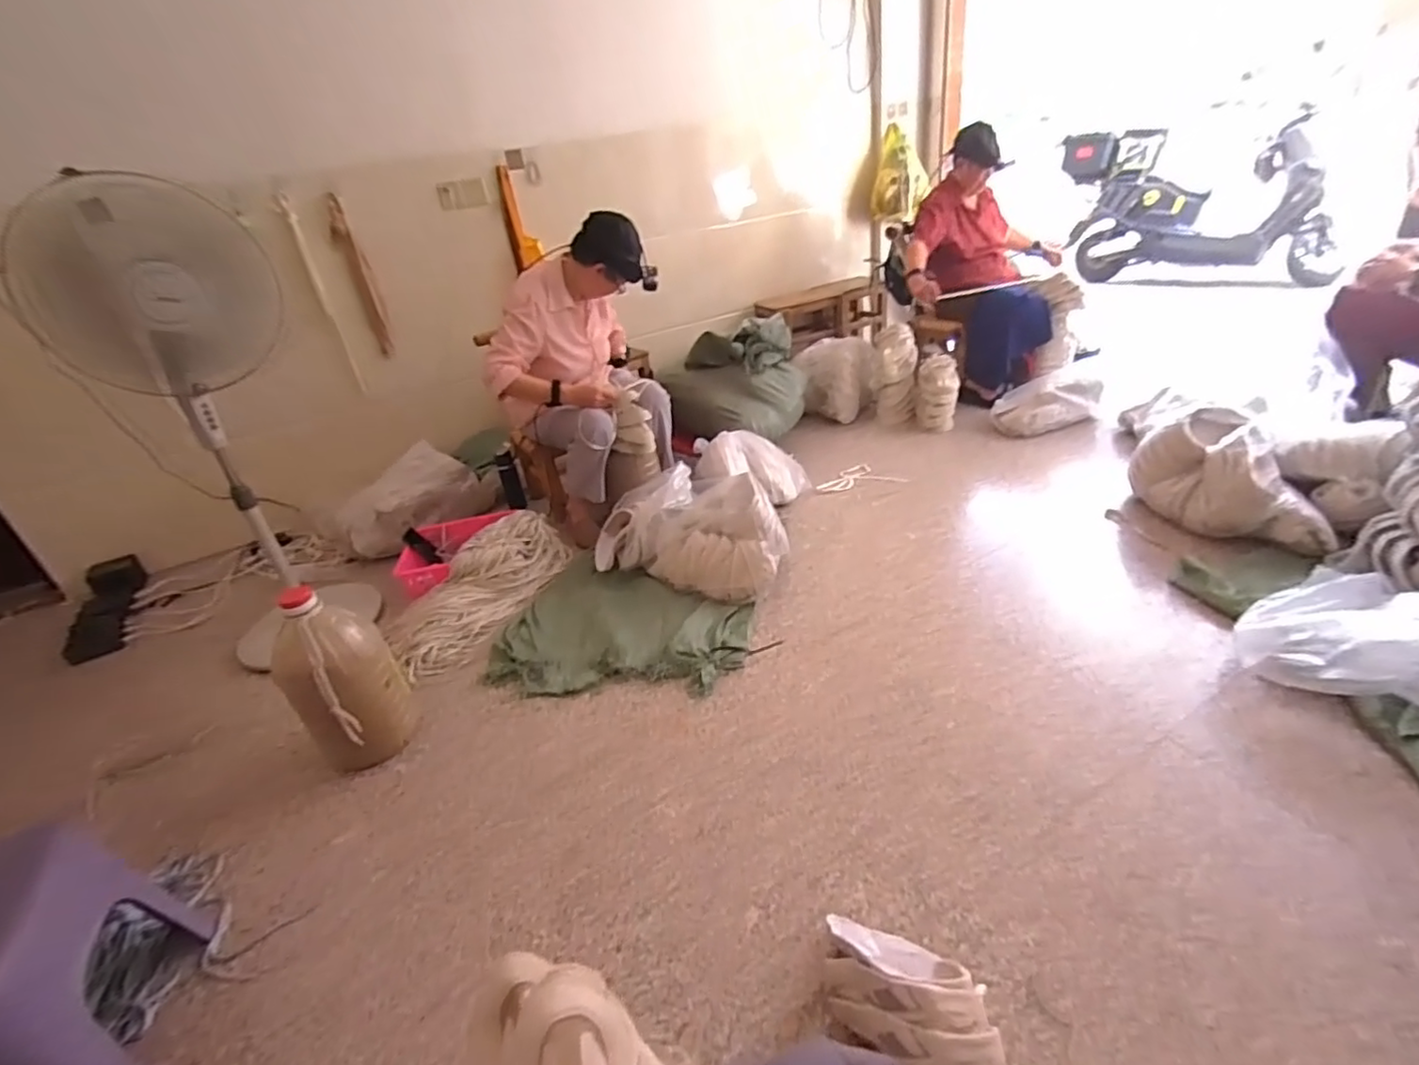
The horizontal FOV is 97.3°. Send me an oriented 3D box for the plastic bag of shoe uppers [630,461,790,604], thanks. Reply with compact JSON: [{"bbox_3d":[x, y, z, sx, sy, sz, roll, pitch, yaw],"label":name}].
[{"bbox_3d":[-0.001,0.000,1.728,0.416,0.228,0.304,4,32,20],"label":"plastic bag of shoe uppers"}]

